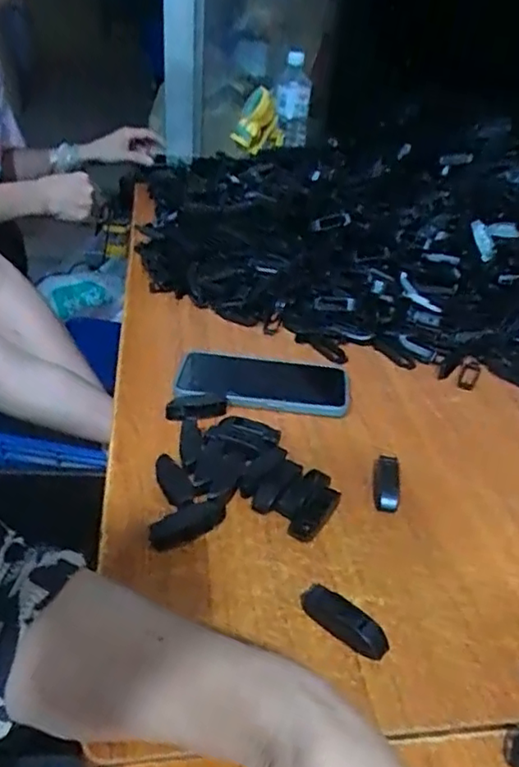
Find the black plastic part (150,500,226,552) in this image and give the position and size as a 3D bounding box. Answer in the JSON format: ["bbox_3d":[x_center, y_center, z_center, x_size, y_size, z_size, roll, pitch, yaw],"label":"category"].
[{"bbox_3d":[-0.051,0.100,0.439,0.057,0.009,0.026,-17,40,-30],"label":"black plastic part"}]

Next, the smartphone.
[{"bbox_3d":[0.004,-0.003,0.594,0.162,0.011,0.083,6,34,0],"label":"smartphone"}]

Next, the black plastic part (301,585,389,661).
[{"bbox_3d":[0.051,0.145,0.378,0.060,0.019,0.018,29,40,30],"label":"black plastic part"}]

